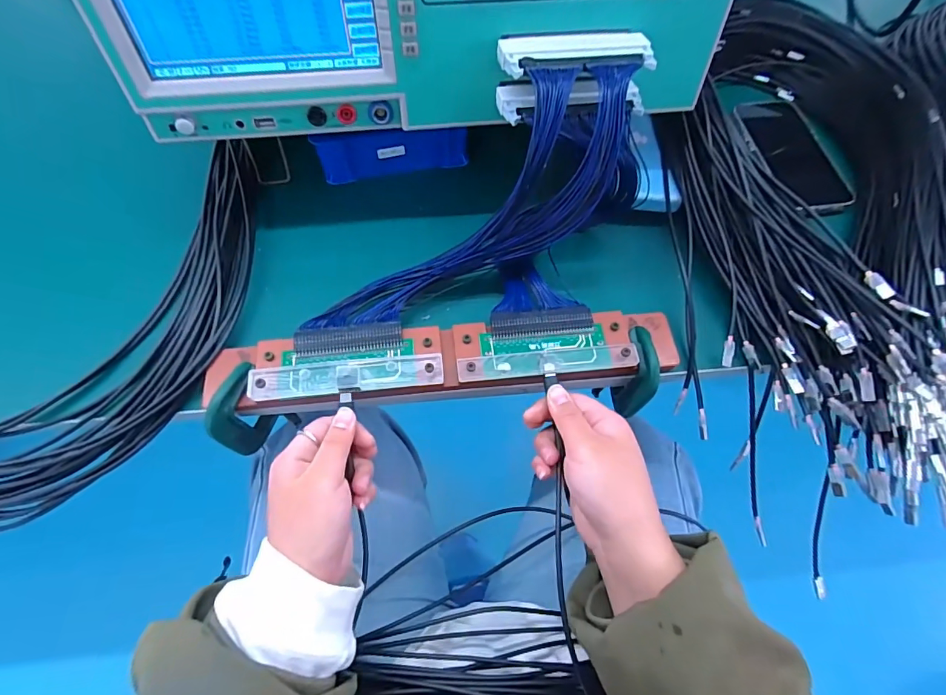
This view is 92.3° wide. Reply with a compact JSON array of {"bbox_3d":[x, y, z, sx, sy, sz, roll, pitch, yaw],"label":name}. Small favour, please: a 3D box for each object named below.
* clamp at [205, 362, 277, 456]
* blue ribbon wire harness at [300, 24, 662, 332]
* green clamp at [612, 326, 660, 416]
[{"bbox_3d":[-0.179,0.050,0.358,0.009,0.086,0.059,14,66,4],"label":"clamp"},{"bbox_3d":[-0.002,-0.114,0.330,0.255,0.125,0.144,-4,66,-4],"label":"blue ribbon wire harness"},{"bbox_3d":[0.134,0.022,0.383,0.010,0.085,0.060,-4,66,-4],"label":"green clamp"}]

